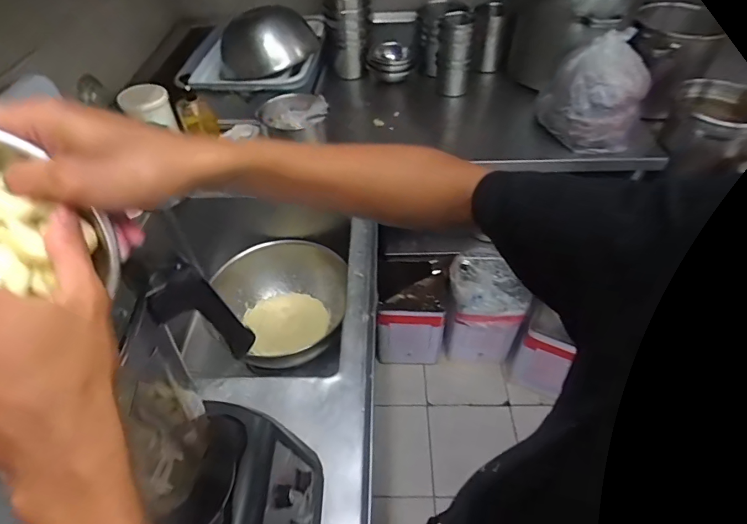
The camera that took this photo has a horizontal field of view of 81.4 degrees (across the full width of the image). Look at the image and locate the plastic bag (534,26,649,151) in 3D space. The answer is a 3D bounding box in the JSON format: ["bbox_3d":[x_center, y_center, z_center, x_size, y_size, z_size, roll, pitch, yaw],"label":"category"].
[{"bbox_3d":[0.578,-0.440,1.135,0.198,0.235,0.194,-13,48,-10],"label":"plastic bag"}]

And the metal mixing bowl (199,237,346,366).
[{"bbox_3d":[-0.219,0.122,1.157,0.336,0.176,0.319,-1,47,1],"label":"metal mixing bowl"}]

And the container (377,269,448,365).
[{"bbox_3d":[0.139,0.207,1.608,0.251,0.319,0.191,-1,47,0],"label":"container"}]

